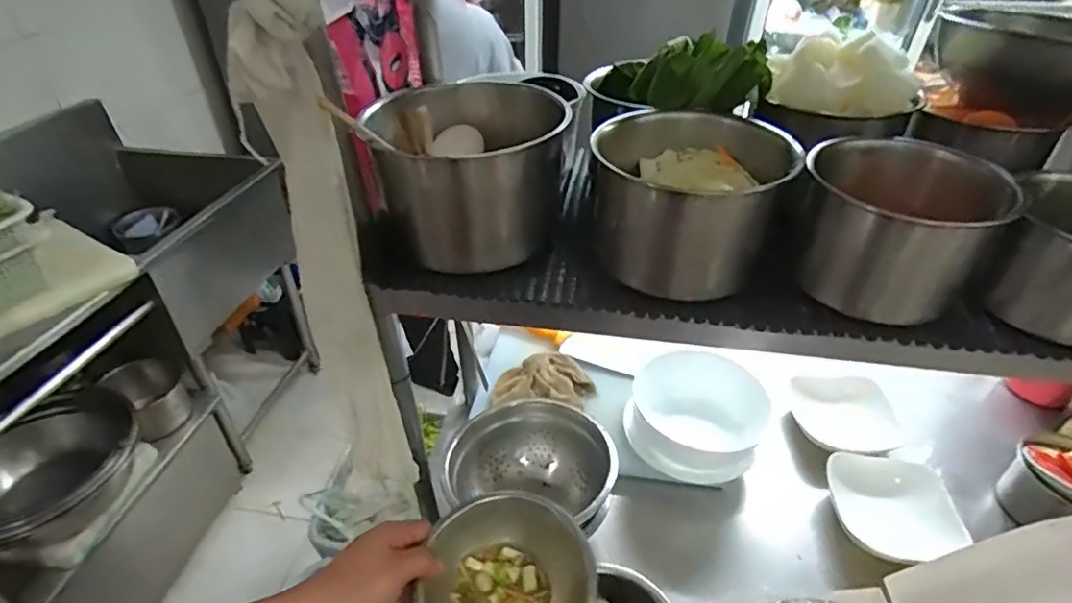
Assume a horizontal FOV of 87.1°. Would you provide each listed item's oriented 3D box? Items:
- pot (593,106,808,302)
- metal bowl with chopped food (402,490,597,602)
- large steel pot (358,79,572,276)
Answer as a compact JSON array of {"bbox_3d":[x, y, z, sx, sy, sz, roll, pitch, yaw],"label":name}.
[{"bbox_3d":[0.123,-0.083,0.468,0.152,0.105,0.125,9,38,13],"label":"pot"},{"bbox_3d":[-0.025,0.257,0.501,0.145,0.066,0.149,0,37,0],"label":"metal bowl with chopped food"},{"bbox_3d":[-0.066,-0.105,0.496,0.138,0.124,0.144,-16,39,-20],"label":"large steel pot"}]

